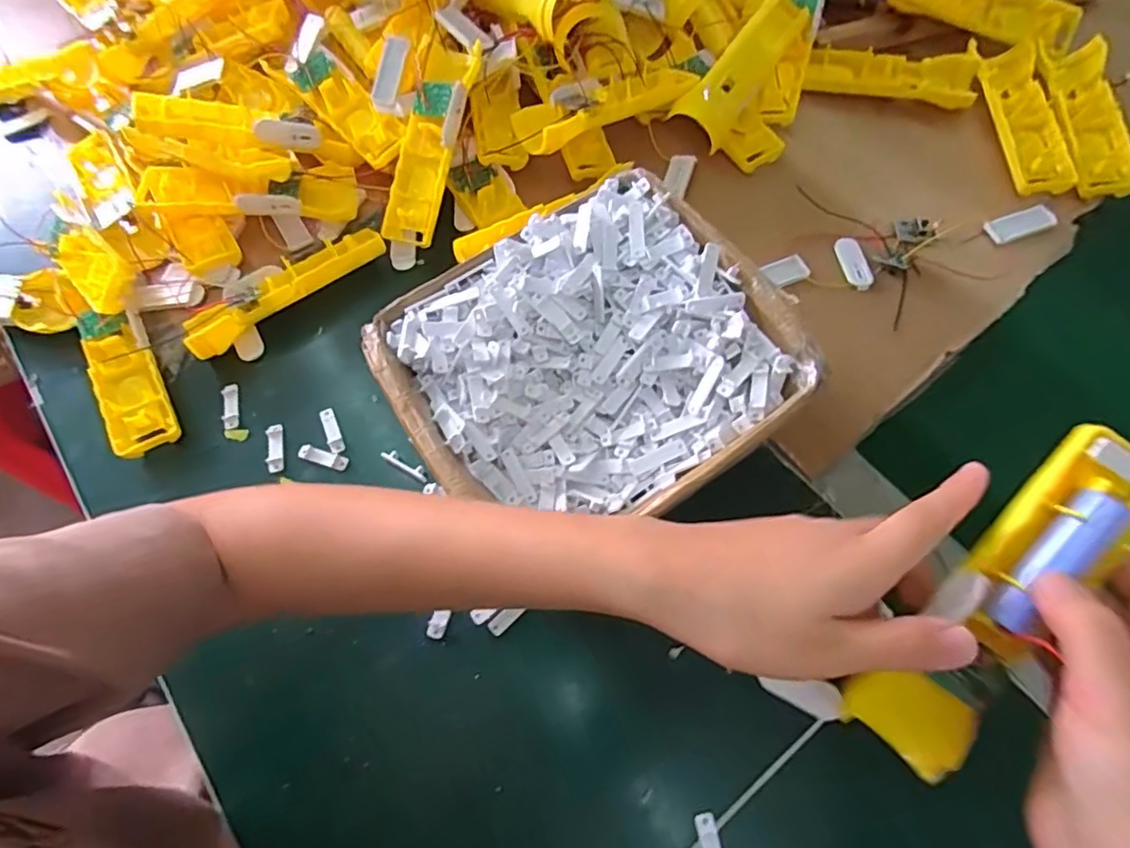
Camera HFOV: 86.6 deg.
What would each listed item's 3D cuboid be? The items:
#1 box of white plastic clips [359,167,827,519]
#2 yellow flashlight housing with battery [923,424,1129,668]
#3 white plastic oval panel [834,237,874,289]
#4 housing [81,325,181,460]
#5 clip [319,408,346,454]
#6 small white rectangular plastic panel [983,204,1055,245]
[{"bbox_3d":[0.013,-0.034,0.397,0.227,0.083,0.198,-28,67,-9],"label":"box of white plastic clips"},{"bbox_3d":[0.199,0.049,0.244,0.042,0.016,0.100,43,95,19],"label":"yellow flashlight housing with battery"},{"bbox_3d":[0.227,-0.128,0.471,0.022,0.004,0.048,-7,66,0],"label":"white plastic oval panel"},{"bbox_3d":[-0.324,-0.024,0.447,0.042,0.022,0.100,-28,67,-9],"label":"housing"},{"bbox_3d":[-0.172,0.004,0.440,0.011,0.004,0.037,-23,67,-7],"label":"clip"},{"bbox_3d":[0.366,-0.161,0.479,0.058,0.004,0.022,-18,66,-5],"label":"small white rectangular plastic panel"}]

